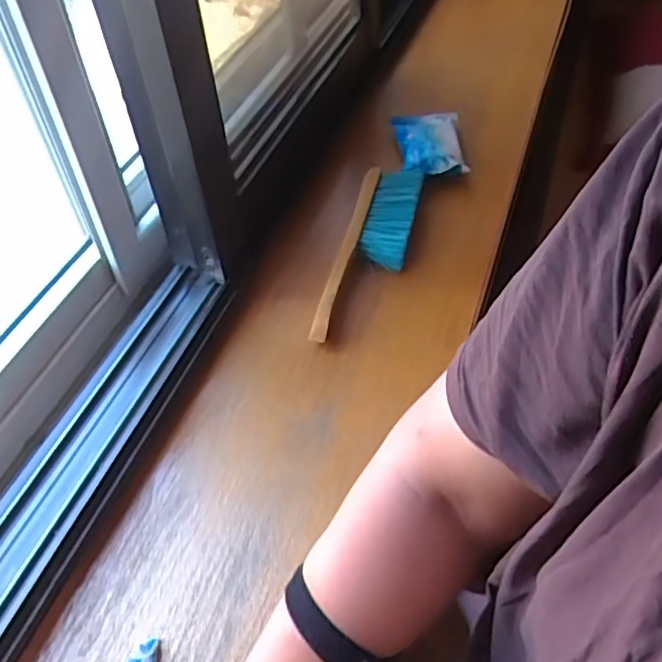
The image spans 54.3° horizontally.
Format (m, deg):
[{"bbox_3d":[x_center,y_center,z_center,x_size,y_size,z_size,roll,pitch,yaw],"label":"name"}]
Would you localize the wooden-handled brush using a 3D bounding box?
[{"bbox_3d":[0.054,-0.107,0.788,0.077,0.033,0.315,8,49,10],"label":"wooden-handled brush"}]

